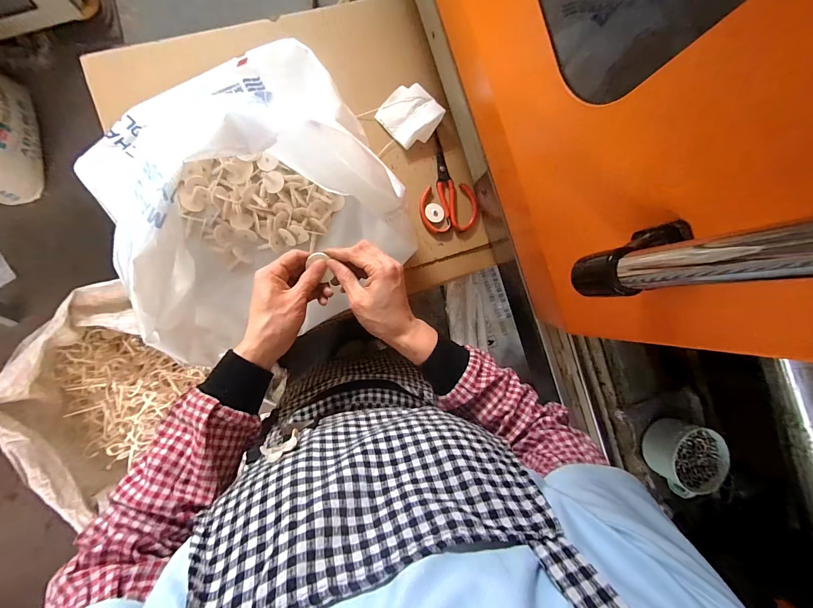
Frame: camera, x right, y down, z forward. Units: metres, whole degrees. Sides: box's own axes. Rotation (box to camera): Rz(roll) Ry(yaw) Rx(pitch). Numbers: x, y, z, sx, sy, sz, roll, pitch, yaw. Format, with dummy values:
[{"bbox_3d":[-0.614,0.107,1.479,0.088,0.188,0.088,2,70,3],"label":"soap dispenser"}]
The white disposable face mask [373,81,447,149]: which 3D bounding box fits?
[{"bbox_3d":[0.007,-0.352,0.656,0.098,0.016,0.098,45,98,-2],"label":"white disposable face mask"}]

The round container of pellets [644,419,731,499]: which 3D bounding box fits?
[{"bbox_3d":[0.453,0.249,0.575,0.101,0.077,0.107,0,90,-8],"label":"round container of pellets"}]

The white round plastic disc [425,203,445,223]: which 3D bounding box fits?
[{"bbox_3d":[0.055,-0.175,0.673,0.037,0.004,0.036,0,90,-8],"label":"white round plastic disc"}]

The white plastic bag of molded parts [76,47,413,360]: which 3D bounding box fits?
[{"bbox_3d":[-0.223,-0.163,0.487,0.391,0.268,0.397,-34,94,-7],"label":"white plastic bag of molded parts"}]

